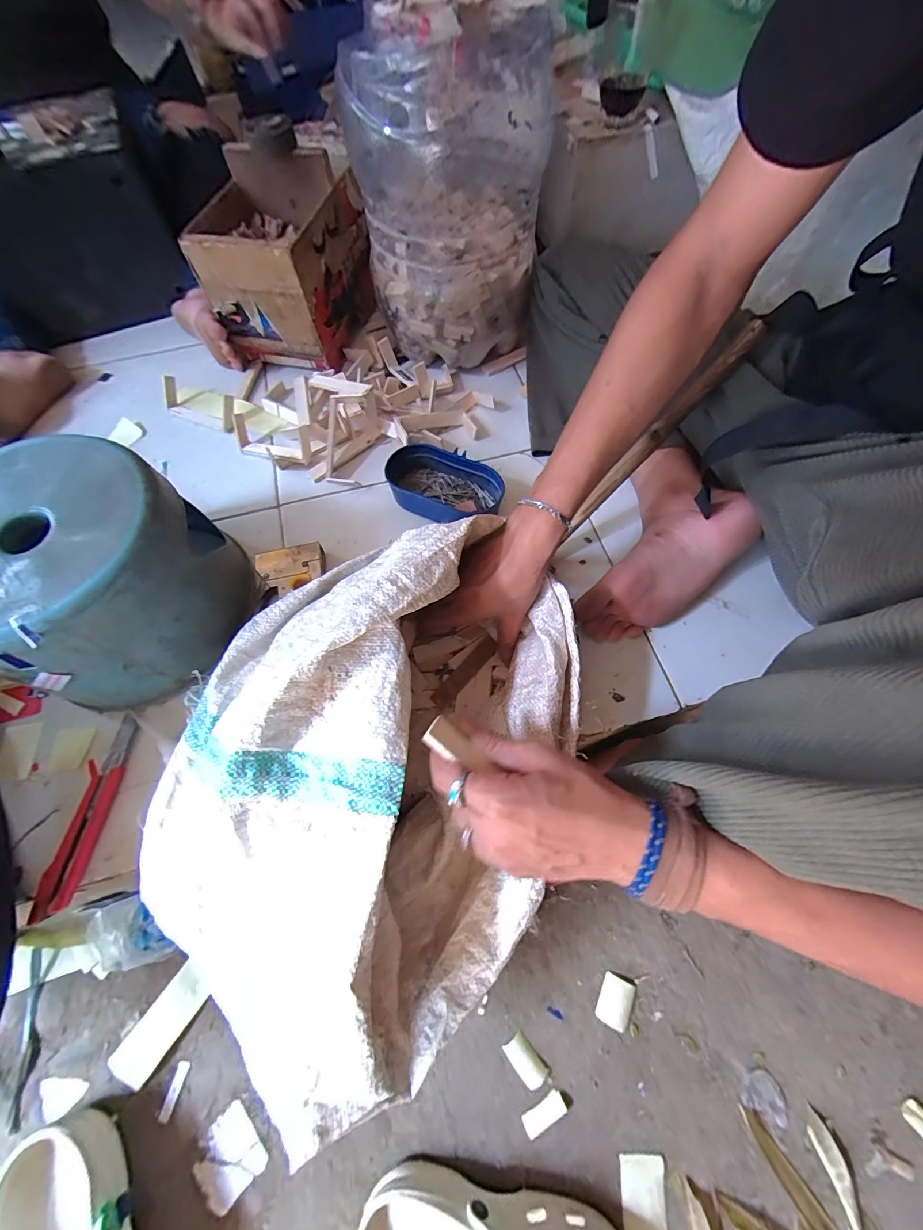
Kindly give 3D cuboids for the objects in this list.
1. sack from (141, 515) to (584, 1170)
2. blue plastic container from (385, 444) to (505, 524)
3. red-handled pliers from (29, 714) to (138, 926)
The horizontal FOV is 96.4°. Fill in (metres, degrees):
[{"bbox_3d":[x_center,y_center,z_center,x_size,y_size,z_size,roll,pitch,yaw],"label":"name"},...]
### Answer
[{"bbox_3d":[-0.066,0.111,0.348,0.321,0.193,0.387,31,67,12],"label":"sack"},{"bbox_3d":[-0.027,-0.170,0.548,0.156,0.042,0.086,19,67,11],"label":"blue plastic container"},{"bbox_3d":[-0.372,0.194,0.411,0.037,0.011,0.178,2,65,3],"label":"red-handled pliers"}]

